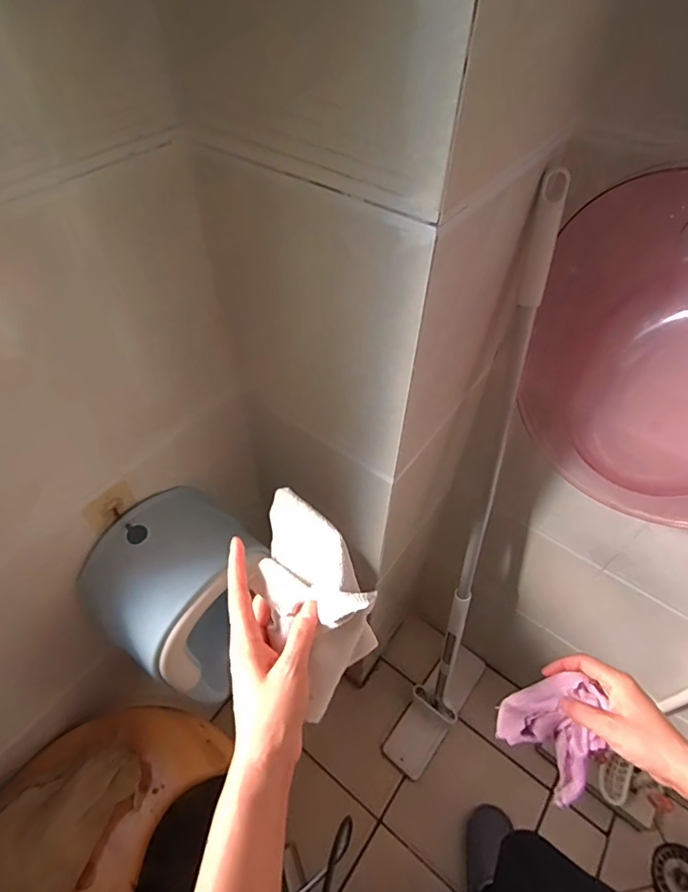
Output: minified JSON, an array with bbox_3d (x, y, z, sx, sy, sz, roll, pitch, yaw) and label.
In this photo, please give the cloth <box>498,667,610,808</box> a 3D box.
[{"bbox_3d":[0.219,0.290,0.491,0.092,0.064,0.093,-37,60,-27],"label":"cloth"}]

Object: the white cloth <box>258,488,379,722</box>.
[{"bbox_3d":[-0.021,0.127,0.395,0.079,0.070,0.183,-15,84,-13],"label":"white cloth"}]

